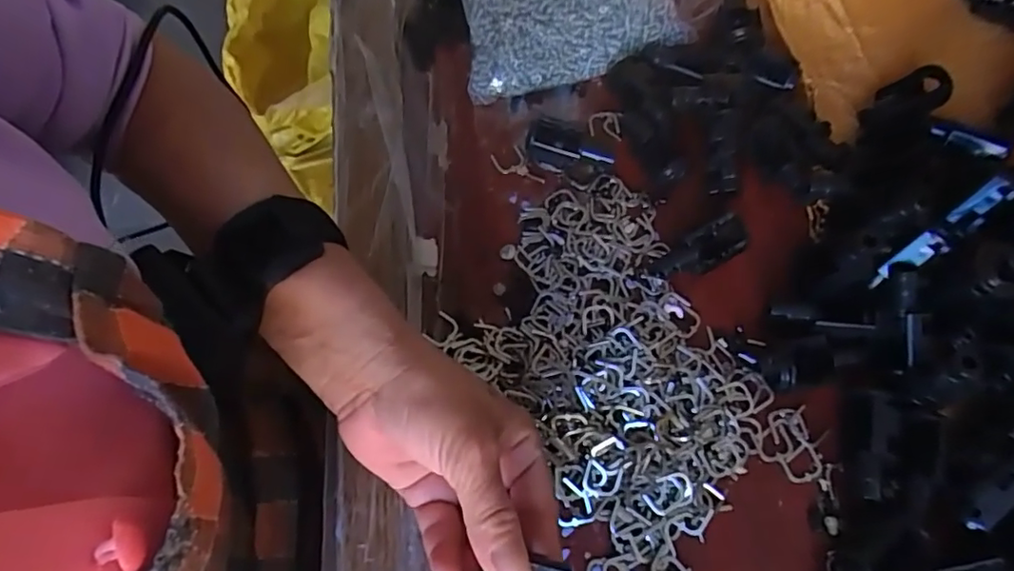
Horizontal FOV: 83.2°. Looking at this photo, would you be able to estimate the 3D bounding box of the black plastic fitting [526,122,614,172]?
[{"bbox_3d":[0.039,-0.083,0.350,0.050,0.021,0.023,20,70,8],"label":"black plastic fitting"}]

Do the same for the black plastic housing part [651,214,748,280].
[{"bbox_3d":[0.110,-0.018,0.320,0.056,0.021,0.018,-27,71,-10],"label":"black plastic housing part"}]

